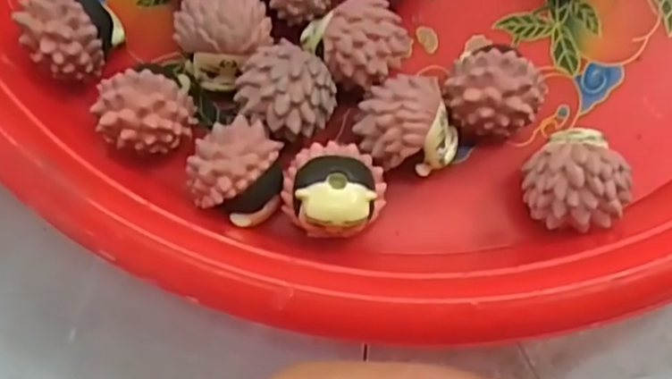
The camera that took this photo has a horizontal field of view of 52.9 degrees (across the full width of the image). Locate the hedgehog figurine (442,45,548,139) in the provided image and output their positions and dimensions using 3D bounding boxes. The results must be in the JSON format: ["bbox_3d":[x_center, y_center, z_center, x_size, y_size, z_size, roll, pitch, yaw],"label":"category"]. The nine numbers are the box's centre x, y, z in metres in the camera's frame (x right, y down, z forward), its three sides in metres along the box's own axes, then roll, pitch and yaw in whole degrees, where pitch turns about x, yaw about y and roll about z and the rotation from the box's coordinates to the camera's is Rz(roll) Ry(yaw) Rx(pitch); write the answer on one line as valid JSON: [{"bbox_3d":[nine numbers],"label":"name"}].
[{"bbox_3d":[0.033,-0.019,0.143,0.016,0.018,0.018,-41,80,-7],"label":"hedgehog figurine"}]

